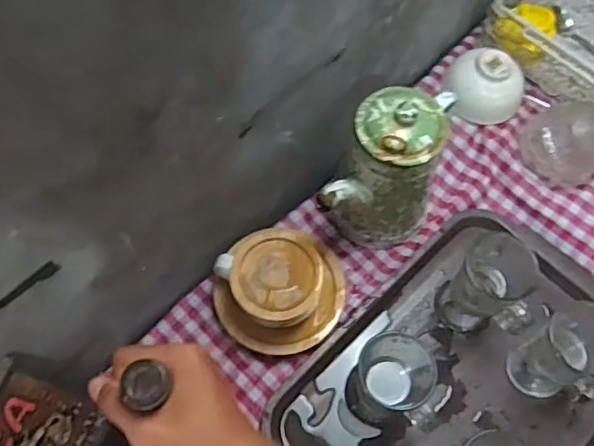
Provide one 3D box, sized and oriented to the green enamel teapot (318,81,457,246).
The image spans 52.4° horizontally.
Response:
[{"bbox_3d":[0.109,-0.056,0.709,0.112,0.211,0.203,26,68,10],"label":"green enamel teapot"}]

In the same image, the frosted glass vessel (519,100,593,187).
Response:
[{"bbox_3d":[0.354,-0.114,0.768,0.111,0.062,0.110,39,71,15],"label":"frosted glass vessel"}]

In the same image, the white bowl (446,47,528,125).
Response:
[{"bbox_3d":[0.254,-0.186,0.811,0.107,0.054,0.087,26,68,10],"label":"white bowl"}]

